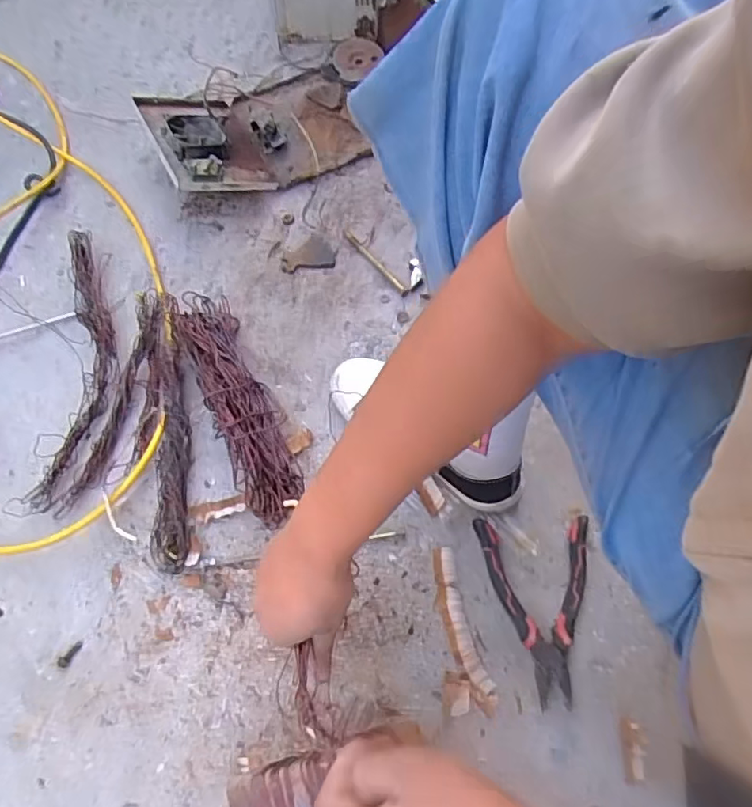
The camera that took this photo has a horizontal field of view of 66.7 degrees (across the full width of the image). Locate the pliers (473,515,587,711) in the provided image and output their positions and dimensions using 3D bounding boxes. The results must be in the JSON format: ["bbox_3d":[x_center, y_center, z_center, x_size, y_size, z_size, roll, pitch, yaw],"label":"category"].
[{"bbox_3d":[0.170,0.208,0.583,0.116,0.030,0.177,-3,65,-1],"label":"pliers"}]

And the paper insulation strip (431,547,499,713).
[{"bbox_3d":[0.090,0.229,0.590,0.050,0.014,0.159,-3,65,-1],"label":"paper insulation strip"}]

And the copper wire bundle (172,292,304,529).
[{"bbox_3d":[-0.164,-0.008,0.674,0.072,0.068,0.303,-24,67,-11],"label":"copper wire bundle"}]

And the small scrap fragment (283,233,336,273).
[{"bbox_3d":[-0.098,-0.218,0.814,0.072,0.004,0.065,-9,65,-4],"label":"small scrap fragment"}]

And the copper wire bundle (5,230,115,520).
[{"bbox_3d":[-0.370,-0.054,0.714,0.084,0.041,0.382,0,65,0],"label":"copper wire bundle"}]

